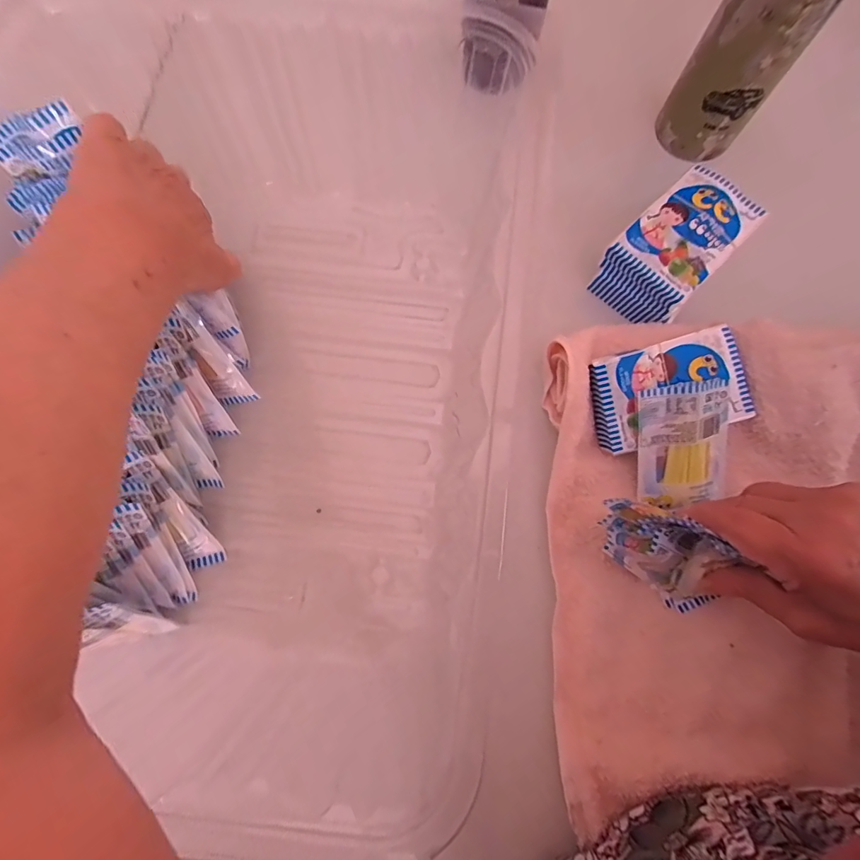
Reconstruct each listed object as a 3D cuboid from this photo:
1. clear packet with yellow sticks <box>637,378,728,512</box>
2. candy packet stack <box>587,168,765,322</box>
[{"bbox_3d":[0.181,0.012,0.303,0.063,0.008,0.091,-10,106,3],"label":"clear packet with yellow sticks"},{"bbox_3d":[0.194,-0.144,0.338,0.067,0.046,0.112,44,82,9],"label":"candy packet stack"}]

